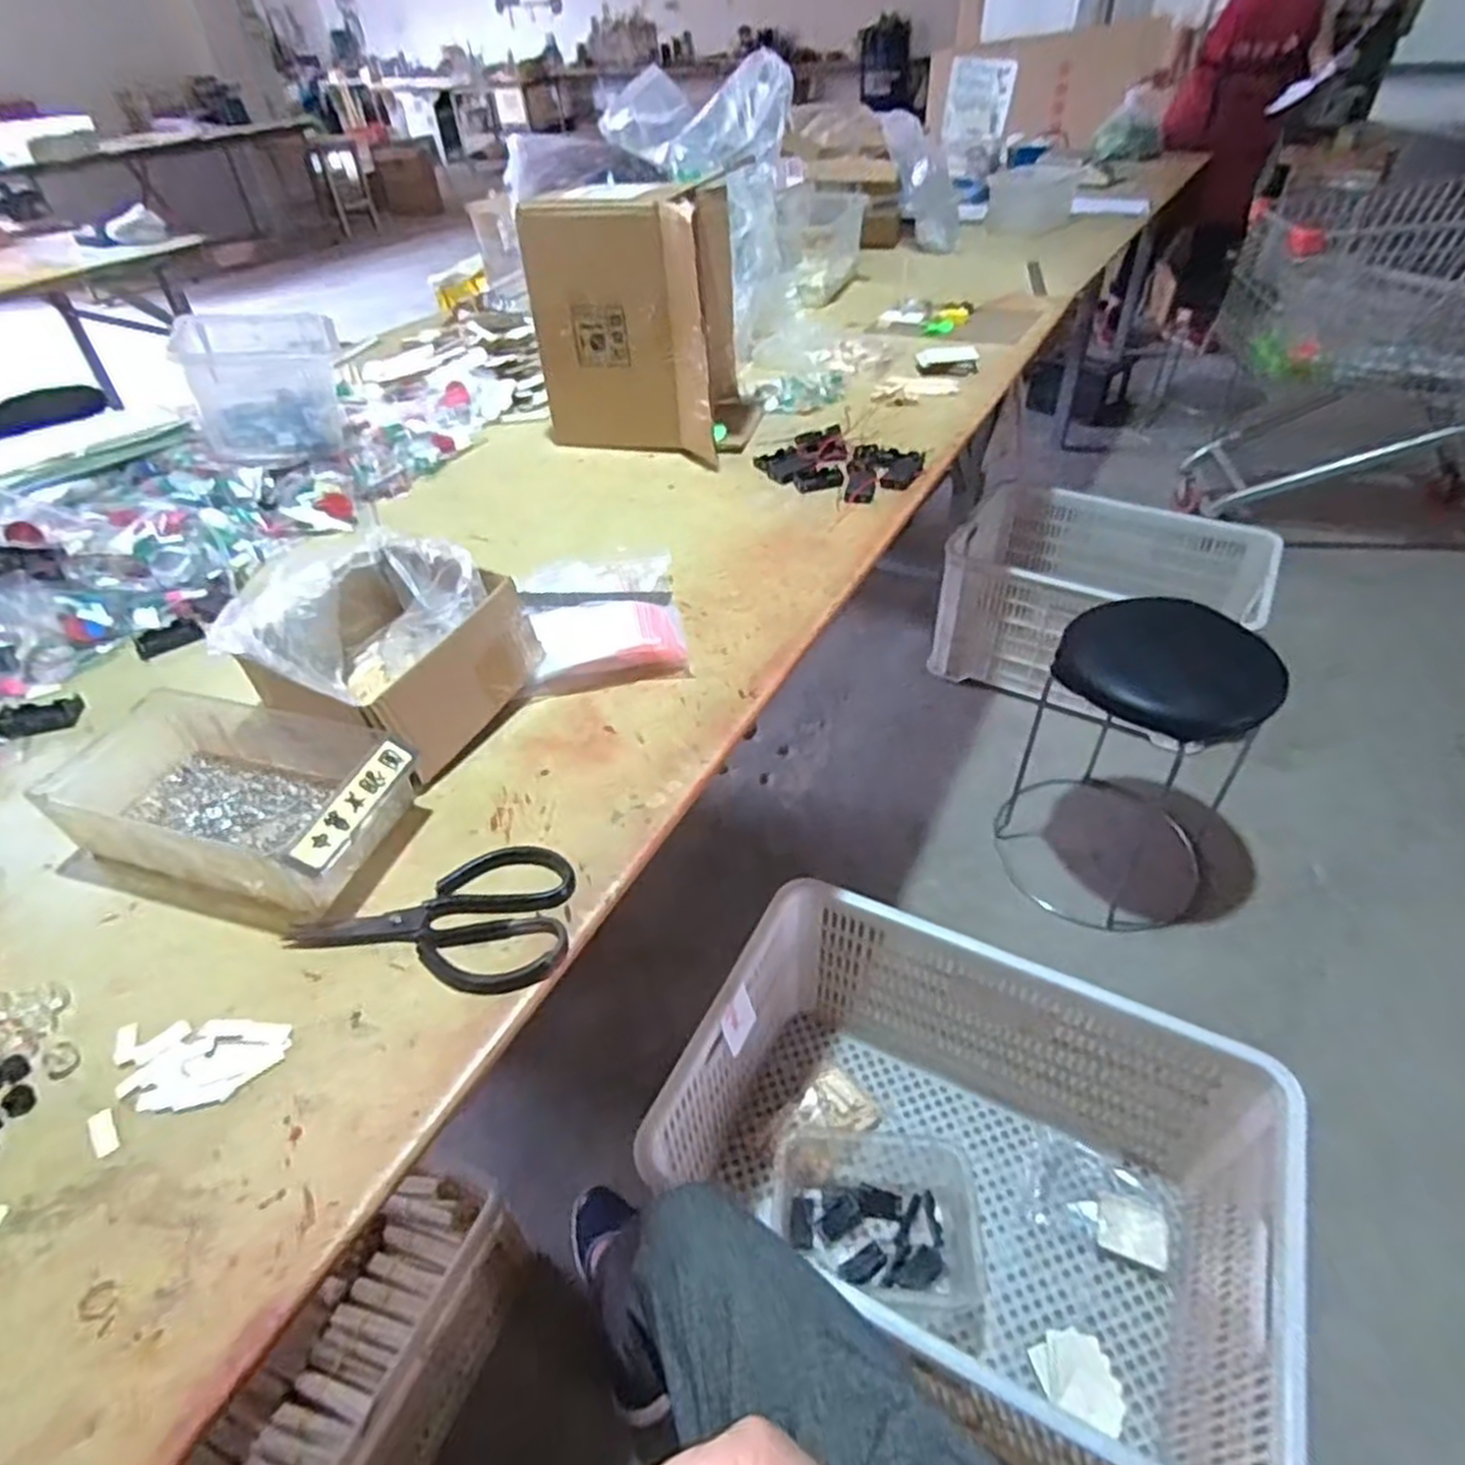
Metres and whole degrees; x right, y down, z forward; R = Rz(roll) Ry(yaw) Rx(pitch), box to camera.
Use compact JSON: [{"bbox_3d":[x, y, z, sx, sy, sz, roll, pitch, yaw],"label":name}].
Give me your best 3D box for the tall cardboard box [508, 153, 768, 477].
[{"bbox_3d":[-0.095,-0.574,1.084,0.243,0.297,0.277,12,45,19],"label":"tall cardboard box"}]

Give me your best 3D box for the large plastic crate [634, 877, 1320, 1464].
[{"bbox_3d":[0.257,0.516,0.929,0.597,0.322,0.413,19,47,23],"label":"large plastic crate"}]

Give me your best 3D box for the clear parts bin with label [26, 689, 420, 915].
[{"bbox_3d":[-0.368,0.044,0.593,0.264,0.065,0.144,9,44,16],"label":"clear parts bin with label"}]

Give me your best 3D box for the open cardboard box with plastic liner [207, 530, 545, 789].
[{"bbox_3d":[-0.294,-0.069,0.678,0.207,0.110,0.184,18,46,24],"label":"open cardboard box with plastic liner"}]

